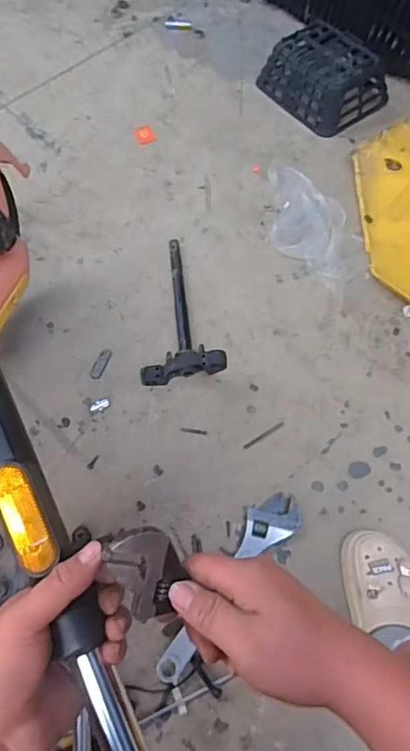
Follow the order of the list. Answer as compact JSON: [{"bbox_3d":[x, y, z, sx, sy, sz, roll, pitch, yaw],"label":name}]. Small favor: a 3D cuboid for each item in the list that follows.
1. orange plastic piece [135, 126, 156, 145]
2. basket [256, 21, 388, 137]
[{"bbox_3d":[-0.165,-0.659,1.441,0.050,0.004,0.071,-19,63,-11],"label":"orange plastic piece"},{"bbox_3d":[0.330,-0.846,1.484,0.230,0.122,0.311,-33,67,-17],"label":"basket"}]

